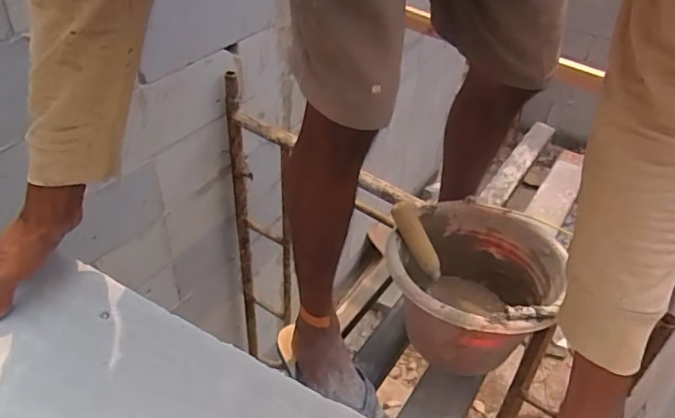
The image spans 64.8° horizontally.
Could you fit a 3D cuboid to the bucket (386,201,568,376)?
[{"bbox_3d":[0.216,0.142,0.898,0.252,0.189,0.268,2,39,-2],"label":"bucket"}]

